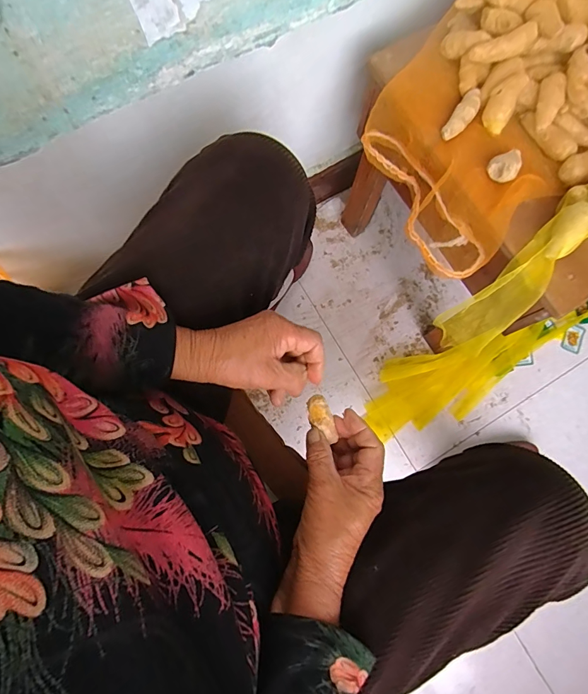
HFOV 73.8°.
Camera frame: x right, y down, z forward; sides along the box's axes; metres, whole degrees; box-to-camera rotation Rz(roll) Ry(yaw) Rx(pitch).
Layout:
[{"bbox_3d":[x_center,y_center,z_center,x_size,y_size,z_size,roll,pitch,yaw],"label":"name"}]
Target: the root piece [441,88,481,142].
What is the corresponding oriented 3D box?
[{"bbox_3d":[0.213,-0.291,0.492,0.024,0.017,0.074,33,80,6],"label":"root piece"}]

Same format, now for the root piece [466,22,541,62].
[{"bbox_3d":[0.259,-0.370,0.485,0.076,0.021,0.025,-12,78,16],"label":"root piece"}]

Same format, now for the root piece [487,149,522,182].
[{"bbox_3d":[0.251,-0.215,0.461,0.033,0.020,0.039,41,81,7],"label":"root piece"}]

